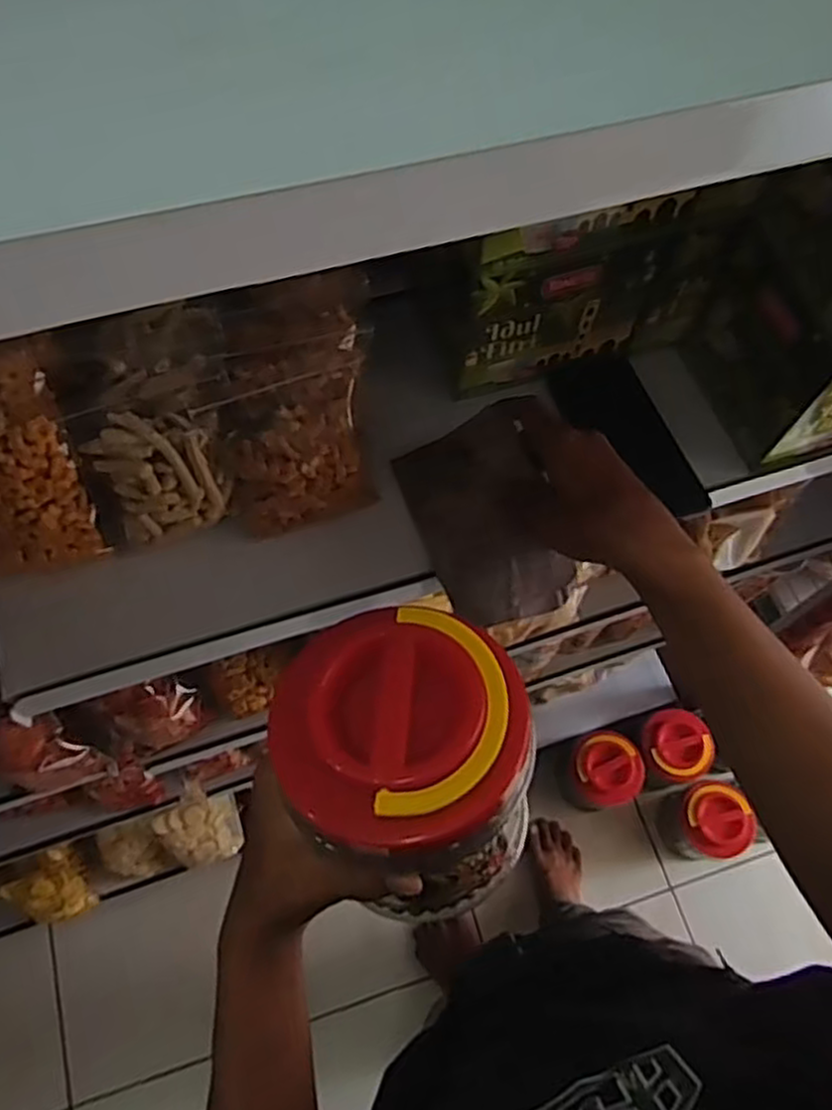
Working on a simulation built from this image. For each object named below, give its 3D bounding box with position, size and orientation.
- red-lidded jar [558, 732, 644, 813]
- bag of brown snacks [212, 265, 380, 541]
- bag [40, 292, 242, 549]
[{"bbox_3d":[0.379,0.467,1.591,0.143,0.243,0.146,1,67,-1],"label":"red-lidded jar"},{"bbox_3d":[-0.086,-0.121,0.564,0.109,0.103,0.165,-6,67,-4],"label":"bag of brown snacks"},{"bbox_3d":[-0.187,-0.099,0.536,0.119,0.103,0.138,-16,68,-8],"label":"bag"}]

